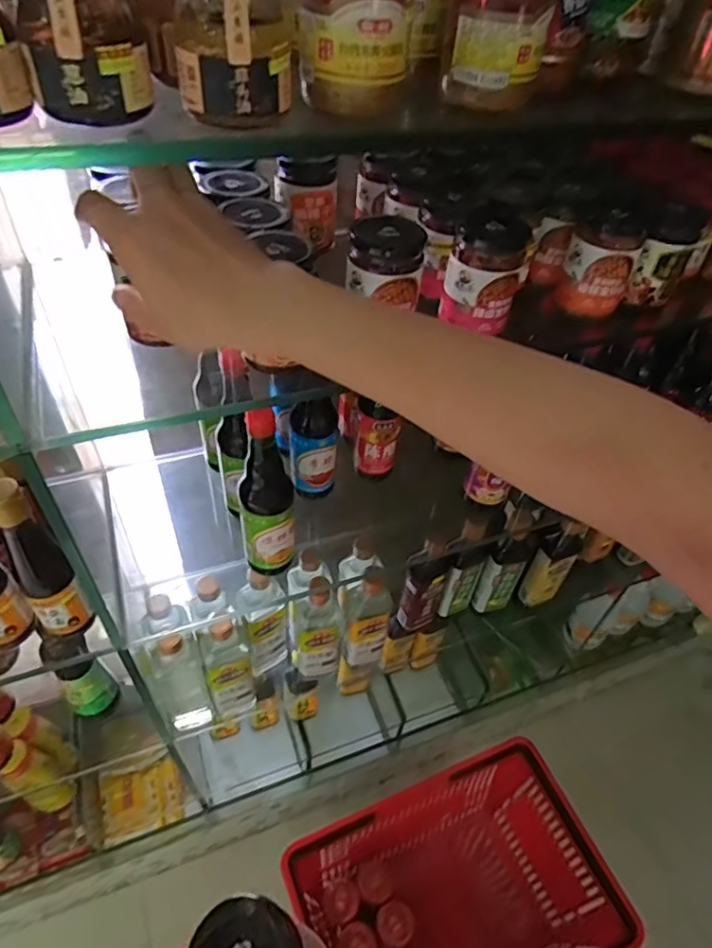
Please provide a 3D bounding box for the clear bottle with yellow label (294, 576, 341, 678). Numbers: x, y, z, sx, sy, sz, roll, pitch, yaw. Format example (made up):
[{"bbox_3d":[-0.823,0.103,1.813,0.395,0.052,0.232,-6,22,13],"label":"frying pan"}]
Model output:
[{"bbox_3d":[-0.060,0.234,0.865,0.077,0.222,0.044,0,46,-4],"label":"clear bottle with yellow label"}]

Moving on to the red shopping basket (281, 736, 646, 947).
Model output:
[{"bbox_3d":[0.152,0.736,0.988,0.470,0.295,0.317,-15,49,-18],"label":"red shopping basket"}]

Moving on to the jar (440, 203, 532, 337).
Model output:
[{"bbox_3d":[0.119,-0.184,0.525,0.067,0.092,0.066,14,47,10],"label":"jar"}]

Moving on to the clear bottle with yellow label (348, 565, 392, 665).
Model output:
[{"bbox_3d":[0.019,0.214,0.882,0.067,0.207,0.056,-5,46,-9],"label":"clear bottle with yellow label"}]

